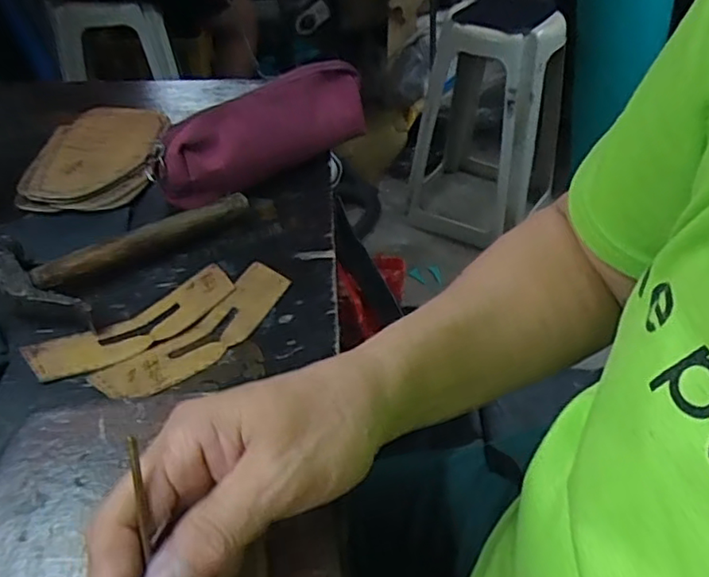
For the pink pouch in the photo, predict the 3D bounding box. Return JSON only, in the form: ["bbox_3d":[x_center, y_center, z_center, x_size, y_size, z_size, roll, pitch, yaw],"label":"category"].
[{"bbox_3d":[-0.067,-0.138,0.531,0.222,0.073,0.047,-33,51,-31],"label":"pink pouch"}]

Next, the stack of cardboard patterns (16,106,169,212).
[{"bbox_3d":[-0.235,-0.129,0.564,0.120,0.016,0.181,-5,42,-5],"label":"stack of cardboard patterns"}]

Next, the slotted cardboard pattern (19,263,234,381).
[{"bbox_3d":[-0.145,0.023,0.408,0.137,0.004,0.047,-27,48,-26],"label":"slotted cardboard pattern"}]

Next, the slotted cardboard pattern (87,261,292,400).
[{"bbox_3d":[-0.100,0.028,0.404,0.046,0.006,0.142,30,50,30],"label":"slotted cardboard pattern"}]

